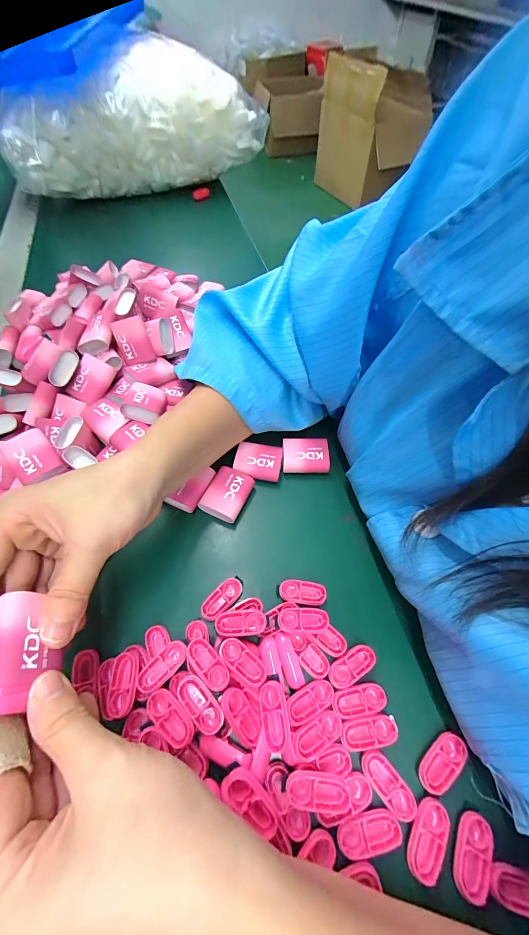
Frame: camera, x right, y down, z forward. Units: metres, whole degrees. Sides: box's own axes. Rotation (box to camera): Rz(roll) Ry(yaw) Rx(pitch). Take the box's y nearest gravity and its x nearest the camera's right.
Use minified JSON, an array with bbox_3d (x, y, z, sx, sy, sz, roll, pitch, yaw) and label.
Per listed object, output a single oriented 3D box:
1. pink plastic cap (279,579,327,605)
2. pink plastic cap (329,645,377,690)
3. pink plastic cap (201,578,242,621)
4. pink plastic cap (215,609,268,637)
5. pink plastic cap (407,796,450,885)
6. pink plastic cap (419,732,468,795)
[{"bbox_3d":[0.028,0.092,0.246,0.034,0.004,0.015,8,59,3],"label":"pink plastic cap"},{"bbox_3d":[0.059,0.132,0.221,0.034,0.004,0.016,-29,64,-17],"label":"pink plastic cap"},{"bbox_3d":[-0.031,0.096,0.244,0.015,0.005,0.034,39,65,20],"label":"pink plastic cap"},{"bbox_3d":[-0.016,0.106,0.226,0.034,0.007,0.016,-2,59,-3],"label":"pink plastic cap"},{"bbox_3d":[0.089,0.200,0.178,0.015,0.006,0.034,28,62,15],"label":"pink plastic cap"},{"bbox_3d":[0.106,0.174,0.196,0.034,0.007,0.014,-37,66,-21],"label":"pink plastic cap"}]

